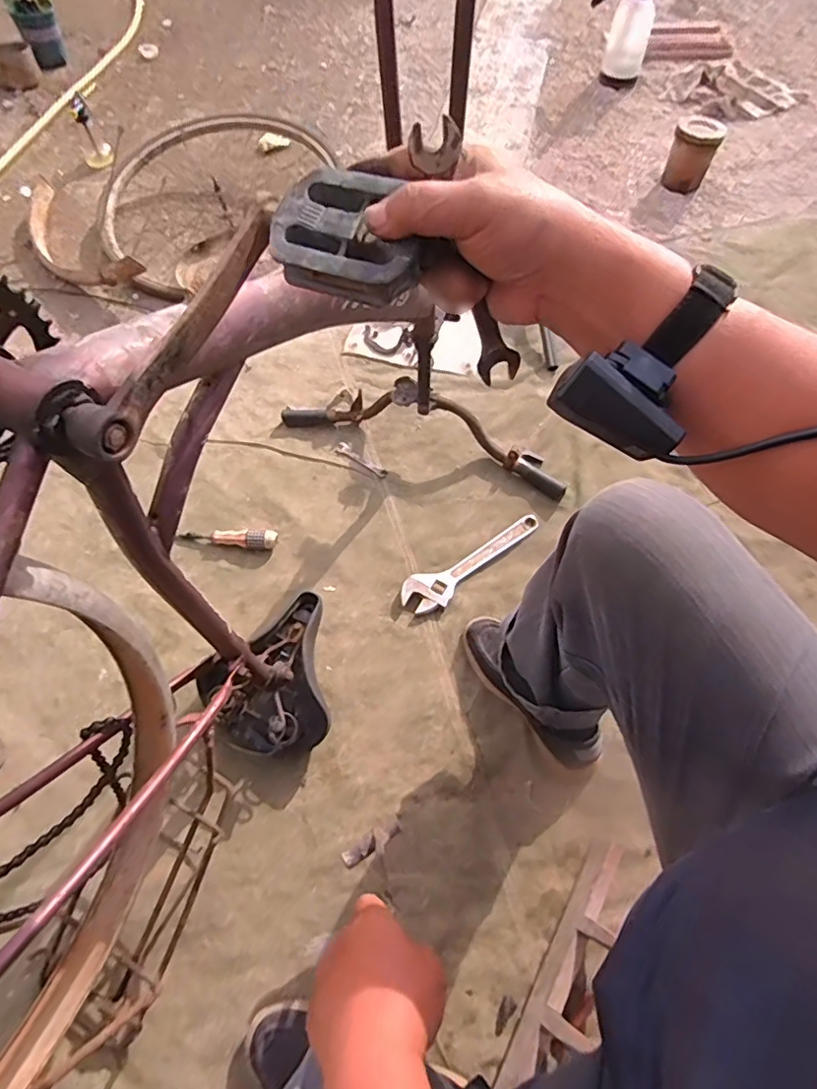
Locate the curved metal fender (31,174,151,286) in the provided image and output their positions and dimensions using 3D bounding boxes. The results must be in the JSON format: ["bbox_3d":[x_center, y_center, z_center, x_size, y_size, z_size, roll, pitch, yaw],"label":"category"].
[{"bbox_3d":[-0.846,-0.763,1.375,0.153,0.091,0.568,-36,68,-20],"label":"curved metal fender"}]

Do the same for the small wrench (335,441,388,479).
[{"bbox_3d":[-0.092,-0.161,1.096,0.119,0.007,0.026,35,65,16],"label":"small wrench"}]

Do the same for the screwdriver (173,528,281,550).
[{"bbox_3d":[-0.317,-0.012,0.983,0.169,0.031,0.034,2,61,-1],"label":"screwdriver"}]

